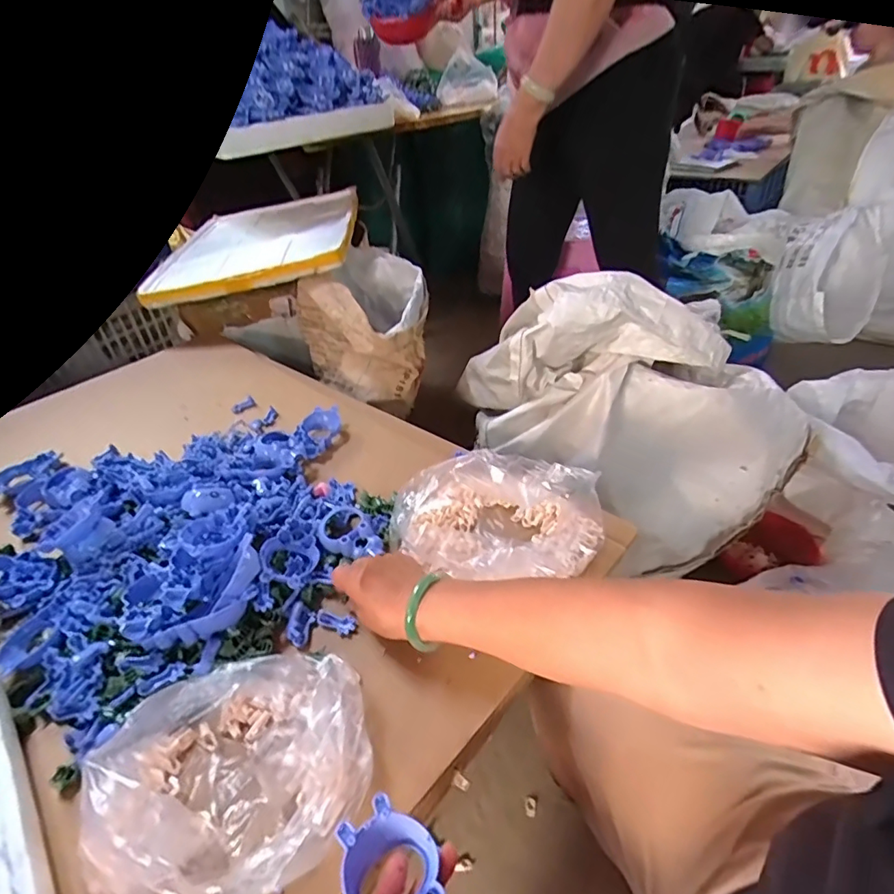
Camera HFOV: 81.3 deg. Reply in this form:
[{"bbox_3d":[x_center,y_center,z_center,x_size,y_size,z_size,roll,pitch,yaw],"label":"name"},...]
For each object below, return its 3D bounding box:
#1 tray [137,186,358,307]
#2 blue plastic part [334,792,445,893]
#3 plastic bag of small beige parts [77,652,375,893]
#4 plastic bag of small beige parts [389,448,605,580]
[{"bbox_3d":[-0.439,-0.495,1.229,0.439,0.035,0.530,-10,42,3],"label":"tray"},{"bbox_3d":[-0.030,0.281,0.332,0.059,0.026,0.097,-27,41,-26],"label":"blue plastic part"},{"bbox_3d":[-0.171,0.251,0.400,0.215,0.063,0.189,-2,37,5],"label":"plastic bag of small beige parts"},{"bbox_3d":[0.058,0.074,0.561,0.221,0.105,0.155,4,37,12],"label":"plastic bag of small beige parts"}]

